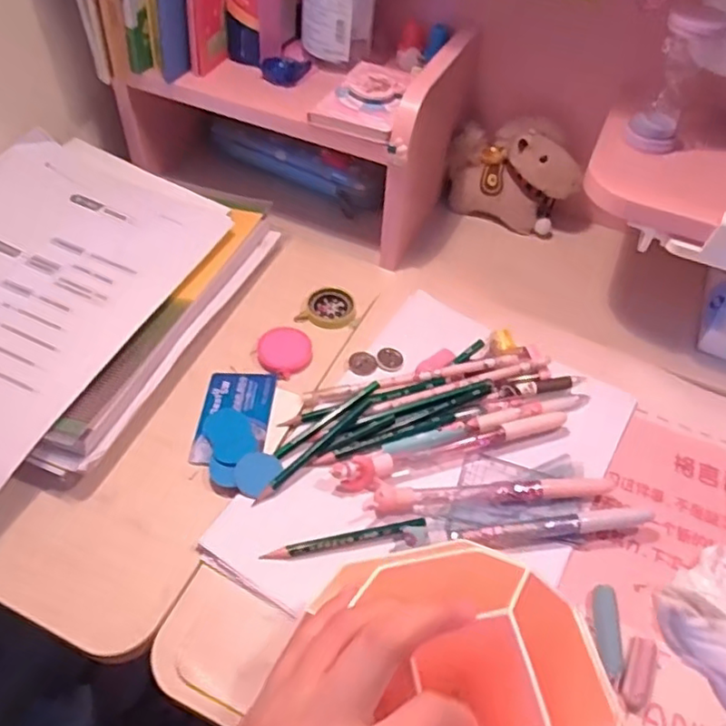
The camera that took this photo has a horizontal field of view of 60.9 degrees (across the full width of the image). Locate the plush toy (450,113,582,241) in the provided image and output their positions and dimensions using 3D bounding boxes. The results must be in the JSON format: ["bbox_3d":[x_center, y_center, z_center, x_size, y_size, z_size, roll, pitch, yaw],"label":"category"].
[{"bbox_3d":[0.151,-0.194,0.631,0.128,0.096,0.047,19,50,11],"label":"plush toy"}]

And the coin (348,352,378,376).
[{"bbox_3d":[0.000,0.001,0.520,0.023,0.004,0.022,2,67,-5],"label":"coin"}]

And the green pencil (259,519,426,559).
[{"bbox_3d":[-0.012,0.118,0.415,0.110,0.009,0.007,-7,50,-11],"label":"green pencil"}]

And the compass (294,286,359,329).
[{"bbox_3d":[-0.029,-0.051,0.564,0.052,0.012,0.045,13,49,6],"label":"compass"}]

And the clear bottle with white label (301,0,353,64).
[{"bbox_3d":[-0.032,-0.329,0.574,0.051,0.082,0.047,1,49,-4],"label":"clear bottle with white label"}]

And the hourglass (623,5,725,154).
[{"bbox_3d":[0.242,-0.217,0.477,0.041,0.099,0.041,33,54,21],"label":"hourglass"}]

